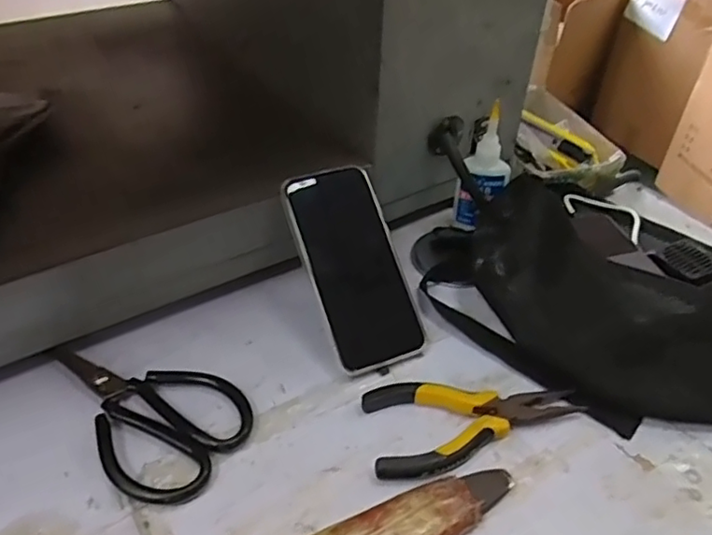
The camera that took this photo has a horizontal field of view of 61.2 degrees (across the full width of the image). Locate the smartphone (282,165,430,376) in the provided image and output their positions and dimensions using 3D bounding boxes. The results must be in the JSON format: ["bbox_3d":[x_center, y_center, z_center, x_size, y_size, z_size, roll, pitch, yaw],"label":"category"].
[{"bbox_3d":[0.000,-0.002,0.481,0.080,0.017,0.161,-17,80,-21],"label":"smartphone"}]

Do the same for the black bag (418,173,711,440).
[{"bbox_3d":[0.186,0.031,0.460,0.279,0.090,0.120,27,47,26],"label":"black bag"}]

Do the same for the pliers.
[{"bbox_3d":[0.085,0.108,0.425,0.150,0.016,0.069,-4,42,-7],"label":"pliers"}]

